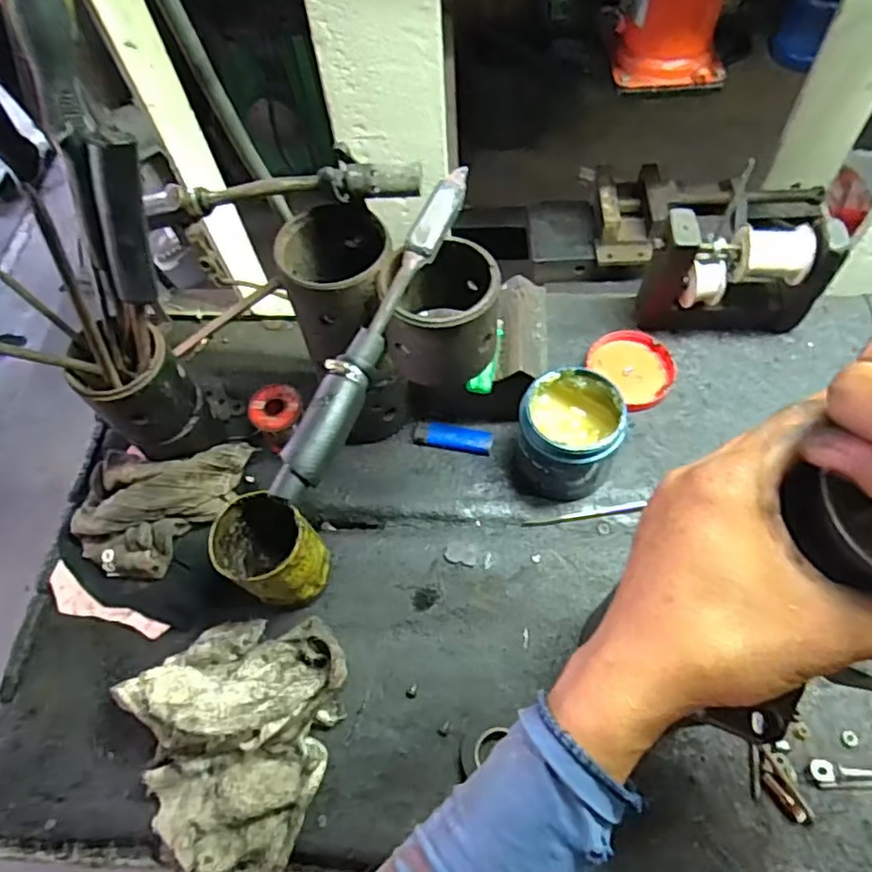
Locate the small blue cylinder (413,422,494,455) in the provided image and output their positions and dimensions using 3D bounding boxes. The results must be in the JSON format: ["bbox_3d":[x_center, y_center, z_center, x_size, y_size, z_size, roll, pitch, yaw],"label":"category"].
[{"bbox_3d":[0.018,0.001,0.641,0.079,0.009,0.025,9,61,10],"label":"small blue cylinder"}]

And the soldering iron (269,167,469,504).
[{"bbox_3d":[-0.038,-0.081,0.428,0.024,0.029,0.271,19,64,15],"label":"soldering iron"}]

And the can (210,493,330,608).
[{"bbox_3d":[-0.141,0.101,0.544,0.076,0.099,0.076,26,65,18],"label":"can"}]

